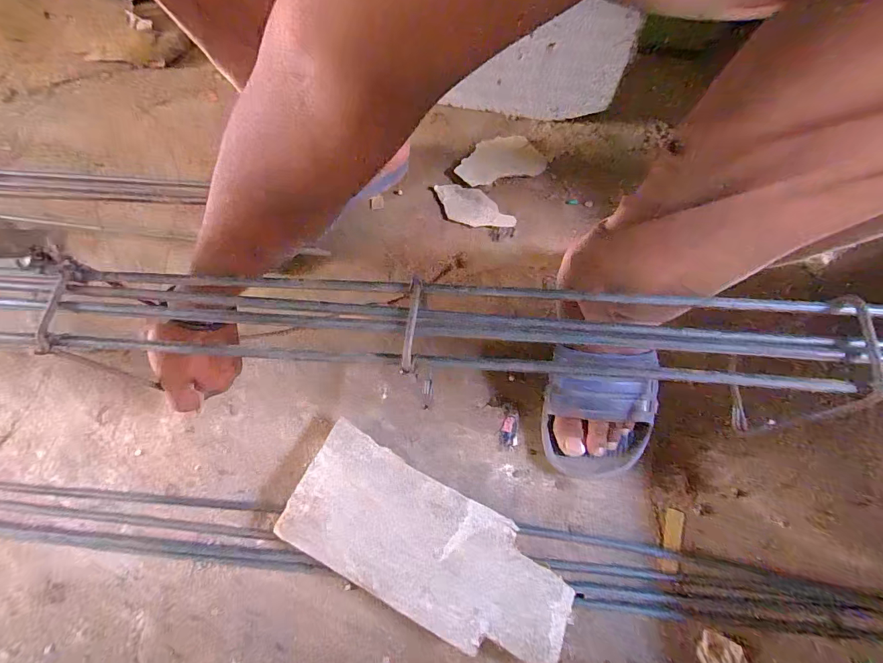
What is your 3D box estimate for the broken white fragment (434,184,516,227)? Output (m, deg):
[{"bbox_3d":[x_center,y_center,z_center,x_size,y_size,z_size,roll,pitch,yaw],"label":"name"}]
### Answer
[{"bbox_3d":[0.042,-0.162,0.518,0.109,0.008,0.054,15,69,8],"label":"broken white fragment"}]

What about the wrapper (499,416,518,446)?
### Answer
[{"bbox_3d":[0.070,0.103,0.413,0.019,0.004,0.029,2,68,3],"label":"wrapper"}]

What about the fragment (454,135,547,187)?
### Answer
[{"bbox_3d":[0.078,-0.237,0.547,0.117,0.009,0.075,-12,68,-3],"label":"fragment"}]

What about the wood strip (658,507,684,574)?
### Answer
[{"bbox_3d":[0.217,0.197,0.374,0.017,0.005,0.056,21,70,10],"label":"wood strip"}]

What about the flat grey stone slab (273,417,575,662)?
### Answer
[{"bbox_3d":[-0.015,0.194,0.363,0.256,0.032,0.104,26,71,12],"label":"flat grey stone slab"}]

